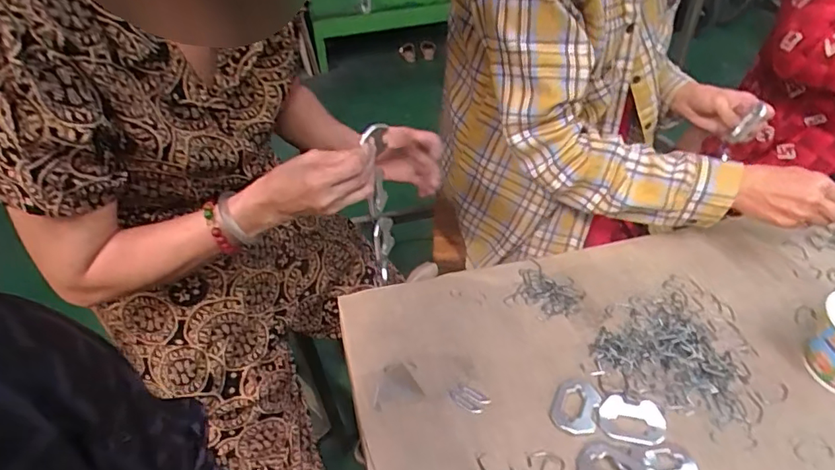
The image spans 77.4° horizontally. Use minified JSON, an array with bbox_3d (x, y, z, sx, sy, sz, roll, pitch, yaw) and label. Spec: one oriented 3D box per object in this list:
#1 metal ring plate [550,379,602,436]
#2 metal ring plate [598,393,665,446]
[{"bbox_3d":[0.156,0.166,0.512,0.043,0.004,0.062,14,42,17],"label":"metal ring plate"},{"bbox_3d":[0.204,0.177,0.497,0.060,0.004,0.047,6,40,9],"label":"metal ring plate"}]

